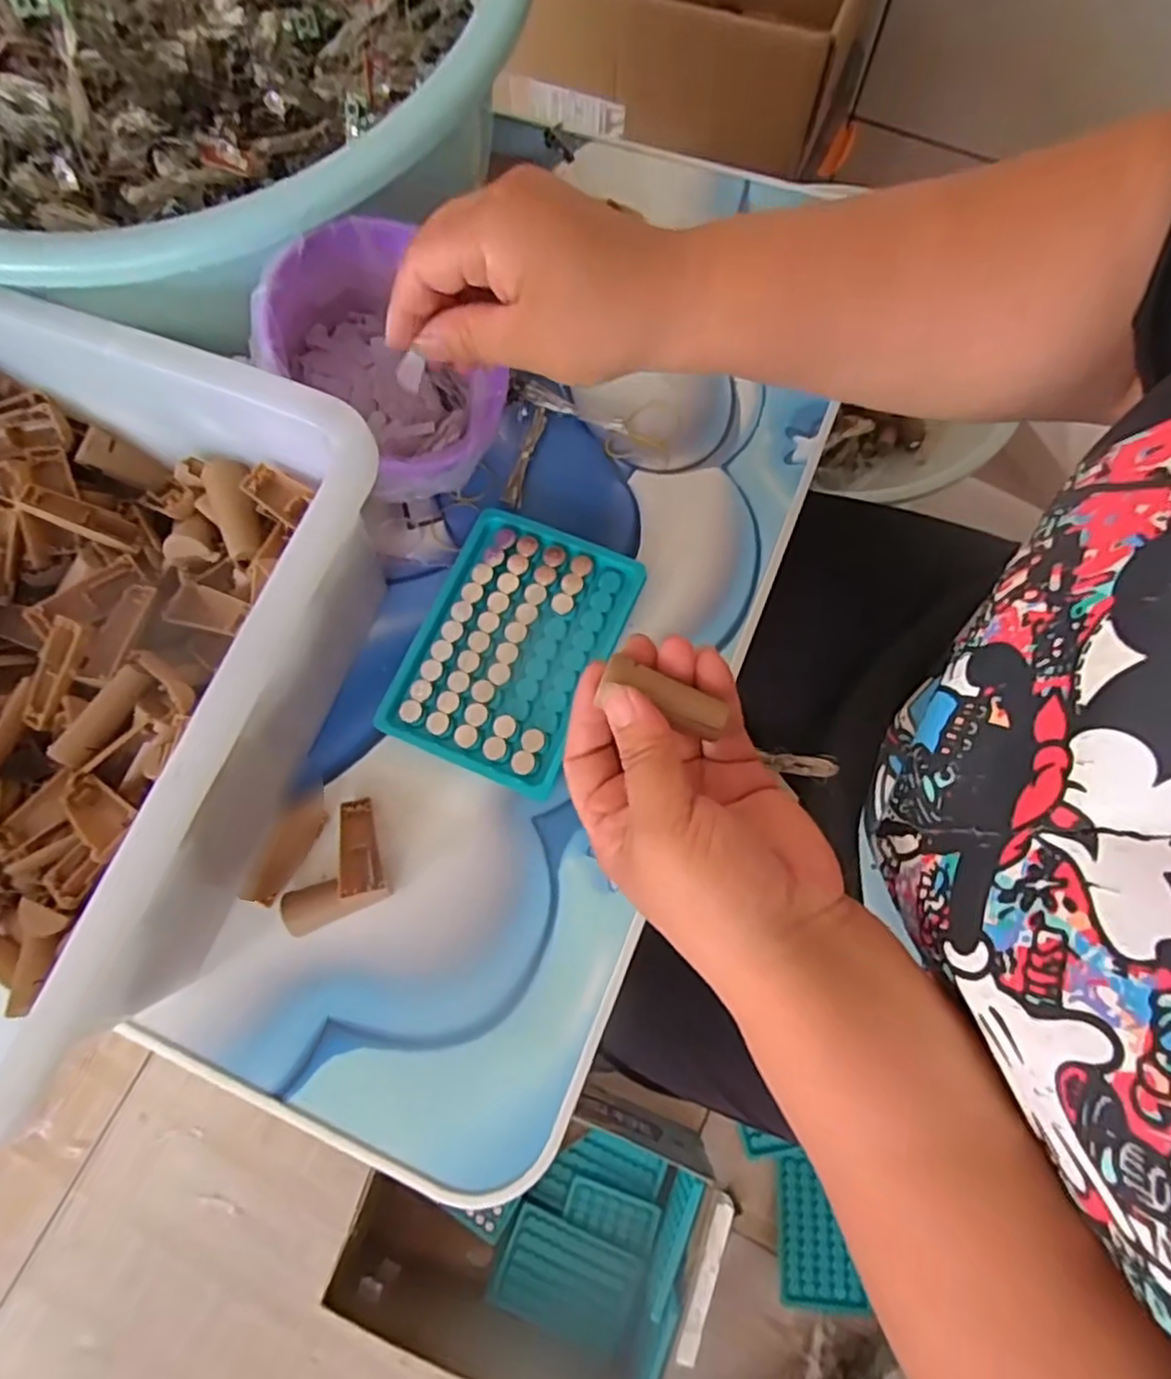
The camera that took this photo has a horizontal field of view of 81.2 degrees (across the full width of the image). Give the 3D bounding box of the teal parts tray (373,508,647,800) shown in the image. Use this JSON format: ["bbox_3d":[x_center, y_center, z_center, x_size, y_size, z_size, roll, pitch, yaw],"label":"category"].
[{"bbox_3d":[-0.038,-0.023,0.350,0.095,0.010,0.131,22,77,7],"label":"teal parts tray"}]

